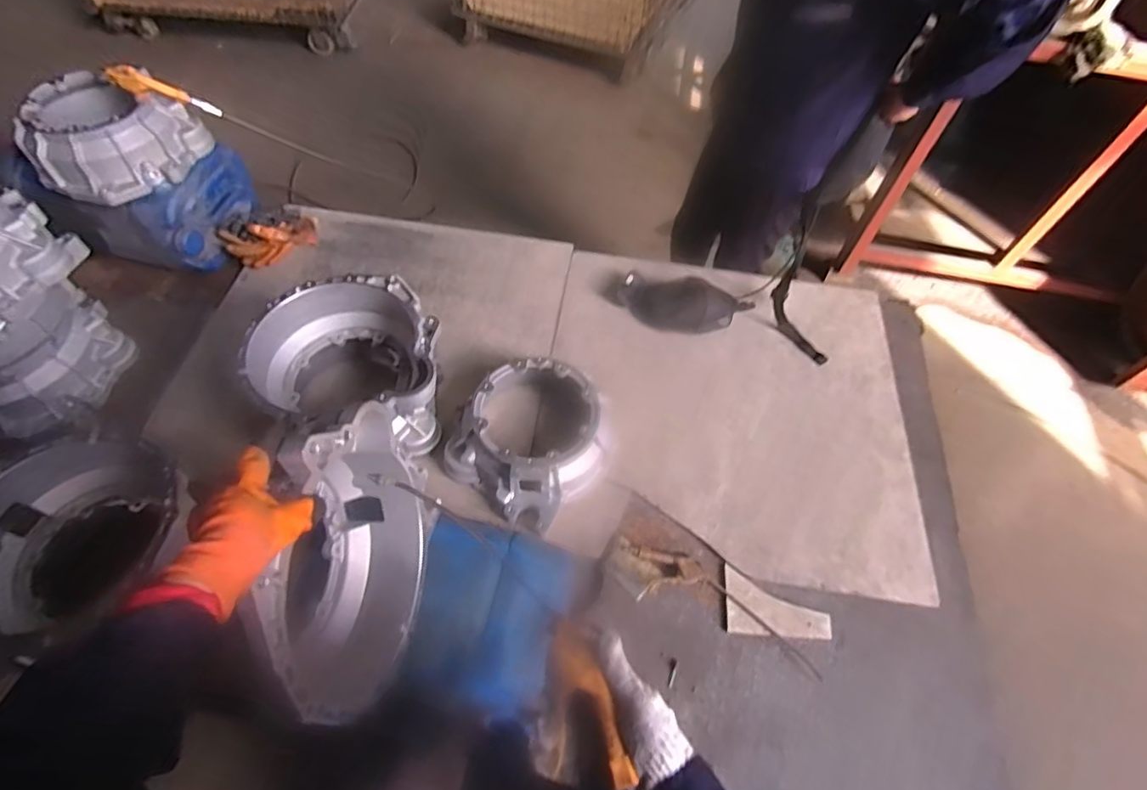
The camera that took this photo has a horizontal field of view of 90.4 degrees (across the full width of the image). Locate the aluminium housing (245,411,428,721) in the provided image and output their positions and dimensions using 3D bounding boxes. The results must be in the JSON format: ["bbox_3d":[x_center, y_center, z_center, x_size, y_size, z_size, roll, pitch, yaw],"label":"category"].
[{"bbox_3d":[-0.292,0.200,0.689,0.150,0.307,0.333,4,58,0],"label":"aluminium housing"}]

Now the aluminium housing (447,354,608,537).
[{"bbox_3d":[-0.080,0.087,1.157,0.280,0.149,0.302,2,57,-3],"label":"aluminium housing"}]

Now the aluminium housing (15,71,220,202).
[{"bbox_3d":[-1.043,-0.573,1.289,0.277,0.155,0.289,21,58,10],"label":"aluminium housing"}]

